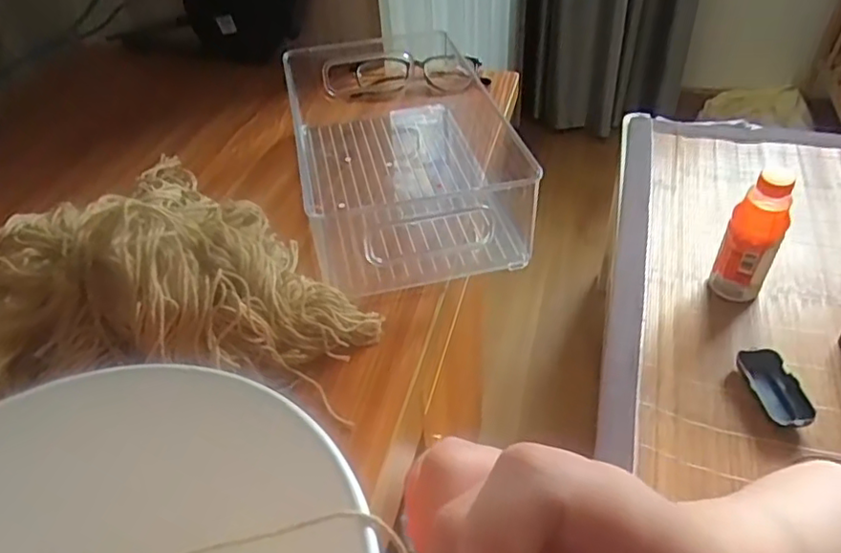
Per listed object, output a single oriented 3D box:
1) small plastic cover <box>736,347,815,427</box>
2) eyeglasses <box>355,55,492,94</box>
[{"bbox_3d":[0.429,0.135,0.740,0.049,0.030,0.104,-11,43,-7],"label":"small plastic cover"},{"bbox_3d":[0.000,-0.213,0.639,0.141,0.033,0.054,0,42,6],"label":"eyeglasses"}]

